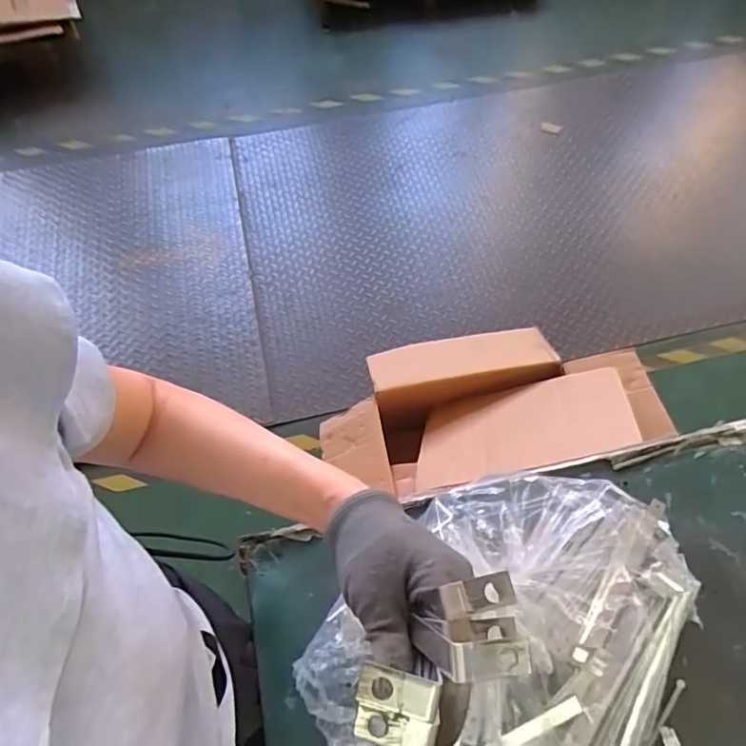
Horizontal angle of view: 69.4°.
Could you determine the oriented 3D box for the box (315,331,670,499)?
[{"bbox_3d":[0.251,0.110,1.317,0.741,0.335,0.396,-9,62,-4],"label":"box"}]

